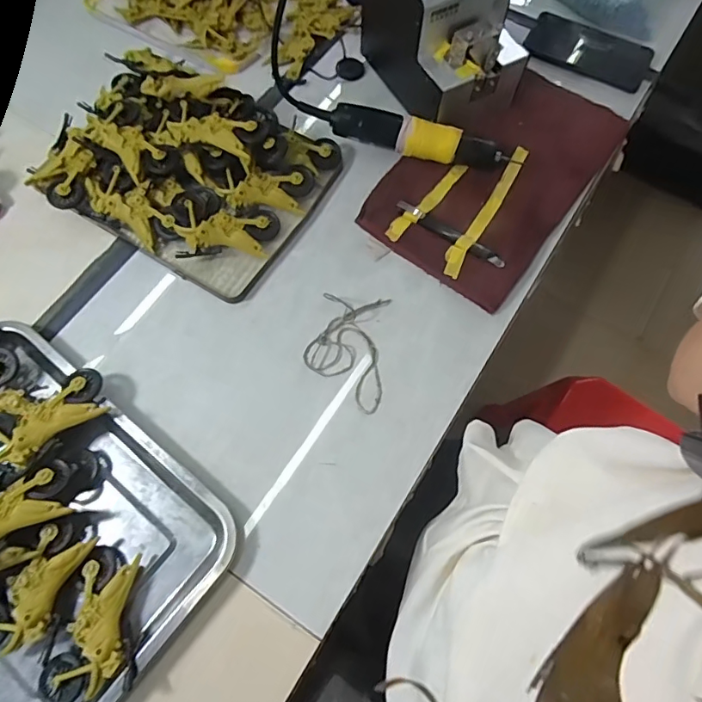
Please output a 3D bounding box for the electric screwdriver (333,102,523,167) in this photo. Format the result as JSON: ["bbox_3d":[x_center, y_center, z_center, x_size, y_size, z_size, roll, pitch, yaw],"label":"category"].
[{"bbox_3d":[0.085,-0.257,0.599,0.212,0.050,0.032,8,70,2],"label":"electric screwdriver"}]

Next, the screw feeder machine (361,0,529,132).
[{"bbox_3d":[0.113,-0.390,0.600,0.123,0.139,0.181,-28,73,-11],"label":"screw feeder machine"}]

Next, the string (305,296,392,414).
[{"bbox_3d":[-0.006,-0.002,0.529,0.084,0.011,0.129,7,70,1],"label":"string"}]

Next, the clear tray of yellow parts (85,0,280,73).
[{"bbox_3d":[-0.220,-0.514,0.686,0.270,0.049,0.202,27,72,8],"label":"clear tray of yellow parts"}]

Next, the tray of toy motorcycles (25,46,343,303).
[{"bbox_3d":[-0.191,-0.230,0.577,0.301,0.073,0.247,28,72,9],"label":"tray of toy motorcycles"}]

